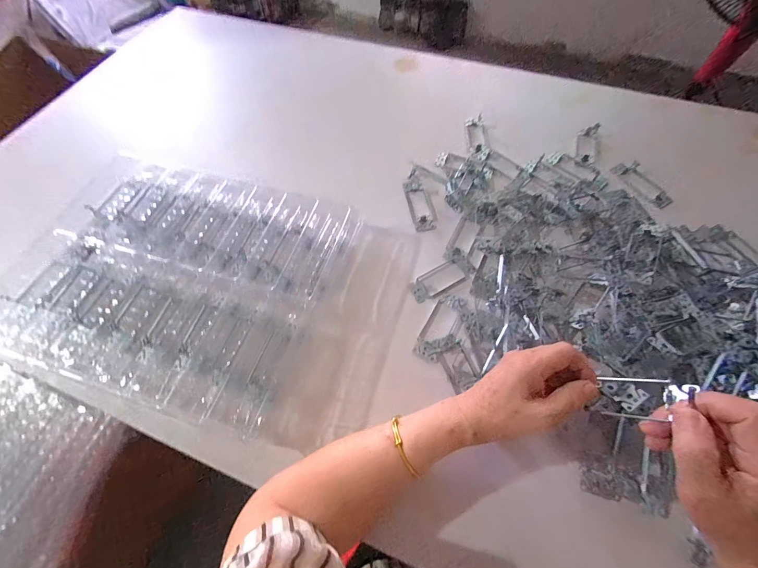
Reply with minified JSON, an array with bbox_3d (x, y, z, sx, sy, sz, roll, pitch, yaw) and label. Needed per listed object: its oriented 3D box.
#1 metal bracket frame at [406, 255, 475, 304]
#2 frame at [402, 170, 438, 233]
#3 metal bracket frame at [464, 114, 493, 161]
[{"bbox_3d":[0.095,-0.008,0.505,0.102,0.007,0.042,-28,65,-12],"label":"metal bracket frame"},{"bbox_3d":[0.069,-0.144,0.570,0.039,0.019,0.121,-12,63,-4],"label":"frame"},{"bbox_3d":[0.192,-0.286,0.641,0.039,0.025,0.109,-5,63,-1],"label":"metal bracket frame"}]

